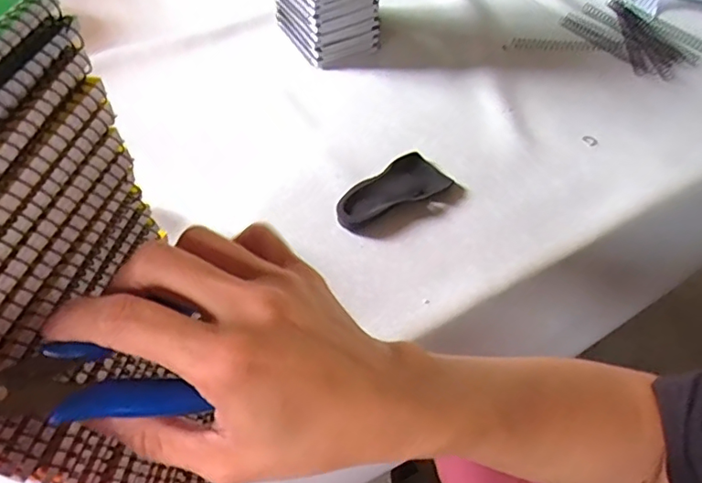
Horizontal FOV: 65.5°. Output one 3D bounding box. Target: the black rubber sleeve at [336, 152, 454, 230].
[{"bbox_3d":[0.045,-0.050,0.546,0.059,0.027,0.124,35,61,27],"label":"black rubber sleeve"}]

